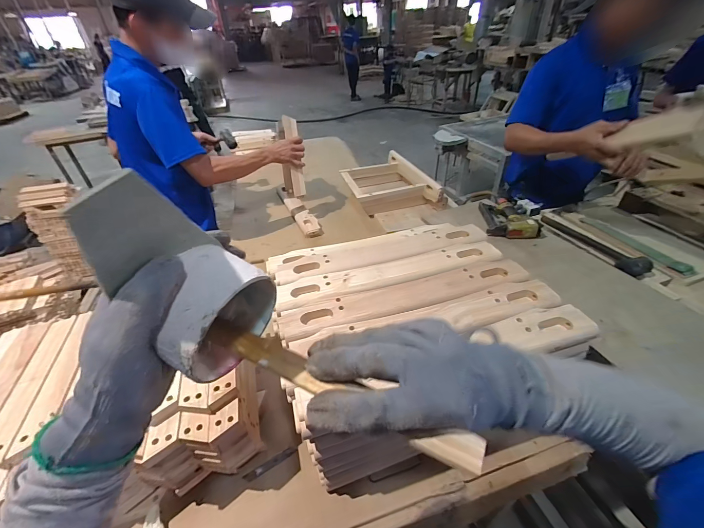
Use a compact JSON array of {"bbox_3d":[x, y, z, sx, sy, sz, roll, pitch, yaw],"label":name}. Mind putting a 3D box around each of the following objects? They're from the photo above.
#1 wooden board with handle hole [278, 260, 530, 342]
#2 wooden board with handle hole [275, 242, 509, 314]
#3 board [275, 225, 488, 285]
[{"bbox_3d":[0.106,0.062,0.603,0.483,0.019,0.075,-12,38,-11],"label":"wooden board with handle hole"},{"bbox_3d":[0.083,0.018,0.658,0.484,0.014,0.083,-12,38,-10],"label":"wooden board with handle hole"},{"bbox_3d":[0.073,-0.028,0.719,0.492,0.015,0.084,-12,38,-11],"label":"board"}]

